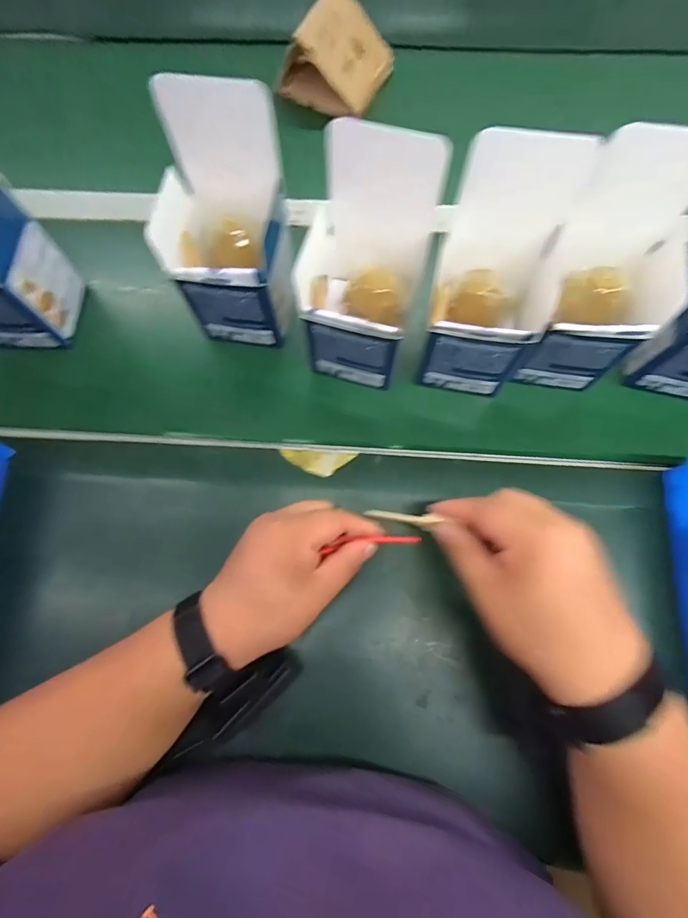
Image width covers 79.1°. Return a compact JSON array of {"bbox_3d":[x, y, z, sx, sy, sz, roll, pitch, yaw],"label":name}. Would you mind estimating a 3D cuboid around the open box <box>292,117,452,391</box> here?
[{"bbox_3d":[0.014,-0.145,0.341,0.099,0.157,0.101,16,75,6],"label":"open box"}]

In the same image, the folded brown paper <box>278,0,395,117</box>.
[{"bbox_3d":[-0.008,-0.471,0.487,0.102,0.068,0.113,27,77,9],"label":"folded brown paper"}]

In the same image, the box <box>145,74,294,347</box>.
[{"bbox_3d":[-0.096,-0.184,0.347,0.101,0.166,0.093,4,74,3],"label":"box"}]

